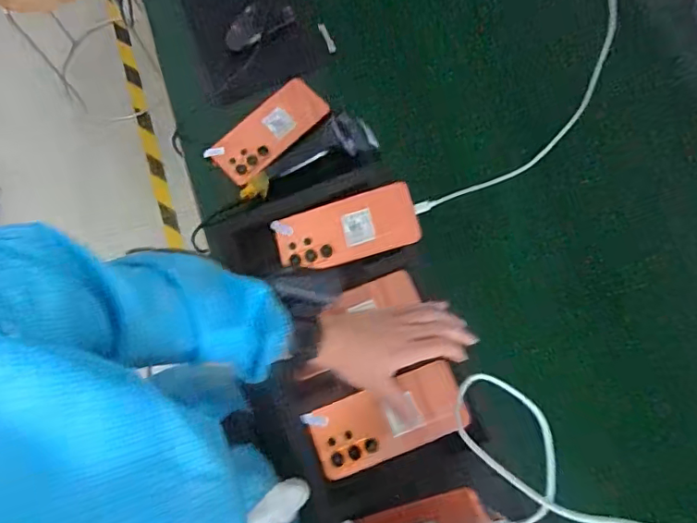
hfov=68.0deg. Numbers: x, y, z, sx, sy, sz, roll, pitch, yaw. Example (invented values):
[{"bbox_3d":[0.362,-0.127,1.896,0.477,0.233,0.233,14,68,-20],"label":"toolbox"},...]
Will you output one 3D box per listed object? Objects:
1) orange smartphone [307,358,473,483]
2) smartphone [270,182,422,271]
[{"bbox_3d":[0.044,0.177,0.578,0.170,0.010,0.077,-21,74,-4],"label":"orange smartphone"},{"bbox_3d":[-0.003,-0.037,0.626,0.170,0.007,0.076,-16,79,7],"label":"smartphone"}]

